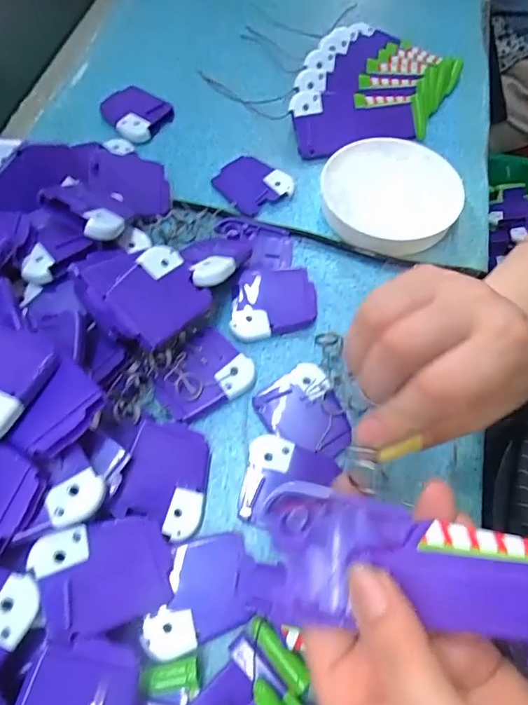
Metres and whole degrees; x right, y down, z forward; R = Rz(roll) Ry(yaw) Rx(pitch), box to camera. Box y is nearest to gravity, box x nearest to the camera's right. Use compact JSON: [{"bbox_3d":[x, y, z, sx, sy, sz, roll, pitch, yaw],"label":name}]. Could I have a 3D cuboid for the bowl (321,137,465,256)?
[{"bbox_3d":[0.101,-0.122,0.356,0.108,0.026,0.101,0,64,0],"label":"bowl"}]

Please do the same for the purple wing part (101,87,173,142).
[{"bbox_3d":[-0.119,-0.221,0.412,0.050,0.015,0.068,-41,71,-18],"label":"purple wing part"}]

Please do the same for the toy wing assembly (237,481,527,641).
[{"bbox_3d":[0.055,0.086,0.172,0.131,0.020,0.056,4,89,21],"label":"toy wing assembly"}]

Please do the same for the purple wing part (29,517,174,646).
[{"bbox_3d":[-0.079,0.110,0.224,0.062,0.004,0.048,-3,60,-30],"label":"purple wing part"}]

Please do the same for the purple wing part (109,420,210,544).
[{"bbox_3d":[-0.057,0.072,0.263,0.048,0.004,0.063,17,59,-13],"label":"purple wing part"}]

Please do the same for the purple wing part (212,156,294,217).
[{"bbox_3d":[-0.010,-0.145,0.378,0.050,0.008,0.060,-36,69,-16],"label":"purple wing part"}]

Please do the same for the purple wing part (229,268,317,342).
[{"bbox_3d":[0.007,-0.036,0.320,0.059,0.013,0.052,-1,64,0],"label":"purple wing part"}]

